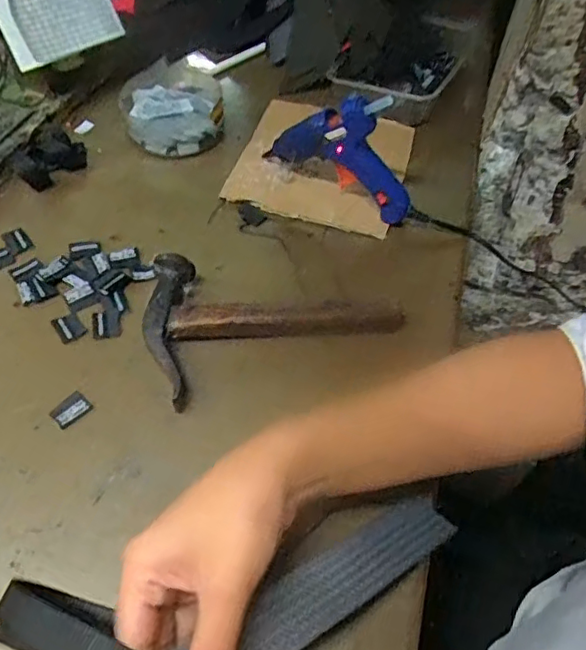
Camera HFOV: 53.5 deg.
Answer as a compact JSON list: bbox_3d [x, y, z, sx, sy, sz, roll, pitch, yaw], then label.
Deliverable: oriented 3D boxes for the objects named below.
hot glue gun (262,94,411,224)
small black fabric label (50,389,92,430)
[{"bbox_3d":[0.041,-0.146,0.490,0.132,0.100,0.025,26,55,16],"label":"hot glue gun"},{"bbox_3d":[-0.149,0.056,0.390,0.018,0.005,0.024,33,57,20],"label":"small black fabric label"}]

